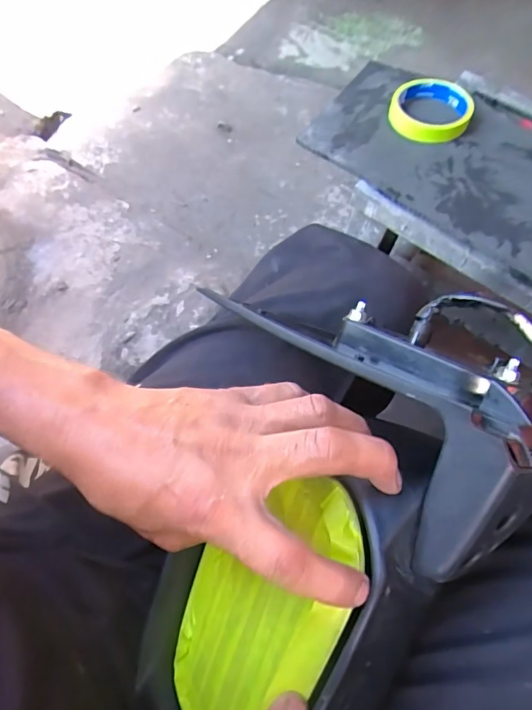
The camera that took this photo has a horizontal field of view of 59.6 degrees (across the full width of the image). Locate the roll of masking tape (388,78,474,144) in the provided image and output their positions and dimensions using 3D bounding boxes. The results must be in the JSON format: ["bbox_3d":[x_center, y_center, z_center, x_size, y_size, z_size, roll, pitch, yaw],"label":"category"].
[{"bbox_3d":[0.190,-0.284,0.535,0.088,0.020,0.101,16,68,9],"label":"roll of masking tape"}]

